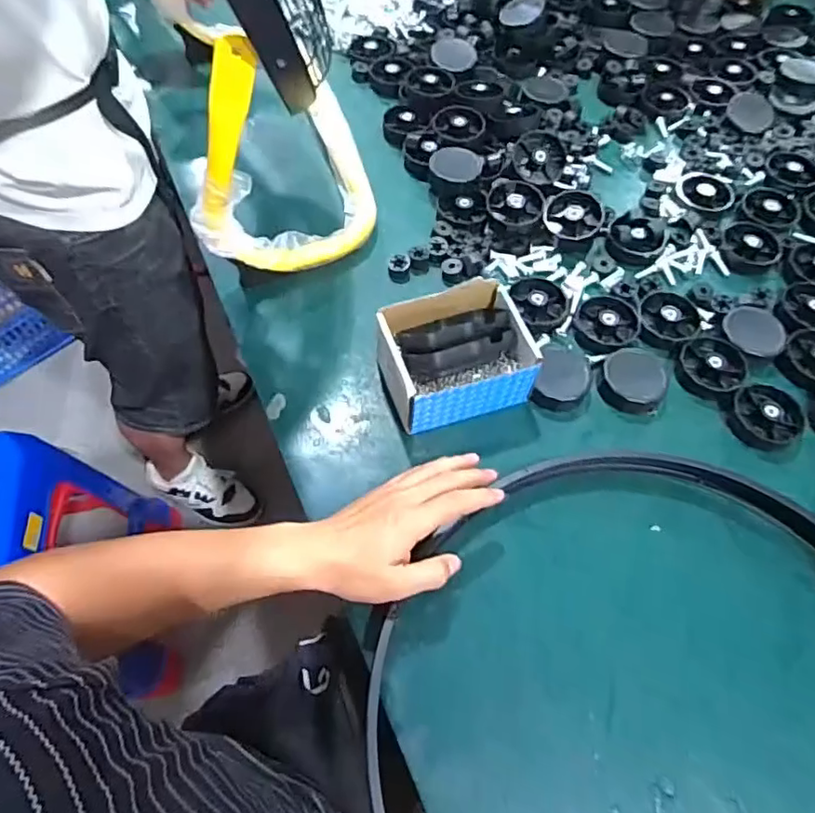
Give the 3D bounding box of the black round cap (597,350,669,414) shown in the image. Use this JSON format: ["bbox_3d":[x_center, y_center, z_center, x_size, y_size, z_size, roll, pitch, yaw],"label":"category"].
[{"bbox_3d":[0.235,-0.029,0.597,0.066,0.019,0.064,0,61,-1],"label":"black round cap"}]

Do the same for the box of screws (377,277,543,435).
[{"bbox_3d":[0.047,-0.051,0.572,0.135,0.077,0.111,-18,63,-10],"label":"box of screws"}]

